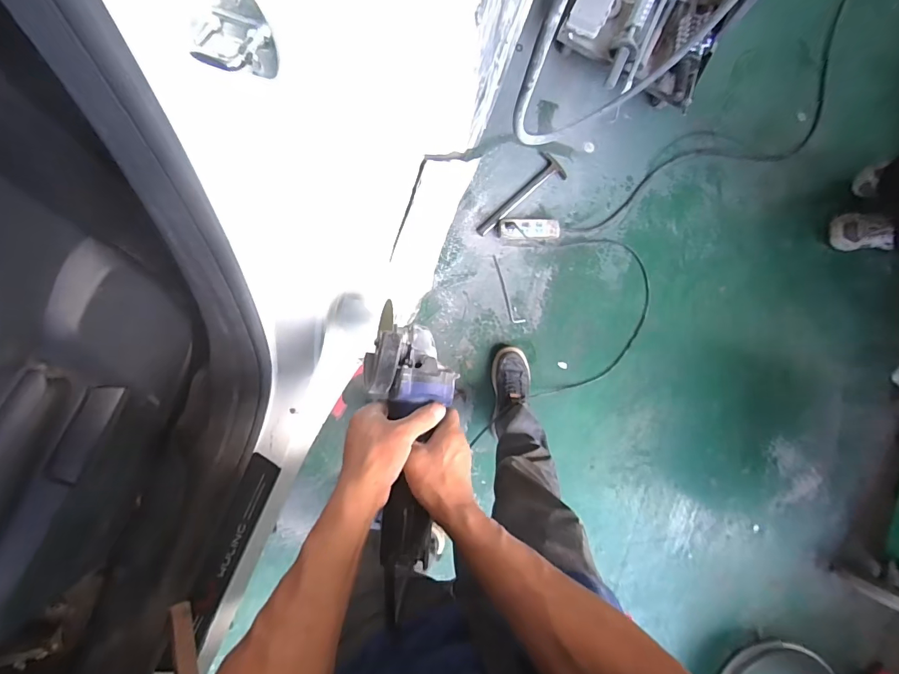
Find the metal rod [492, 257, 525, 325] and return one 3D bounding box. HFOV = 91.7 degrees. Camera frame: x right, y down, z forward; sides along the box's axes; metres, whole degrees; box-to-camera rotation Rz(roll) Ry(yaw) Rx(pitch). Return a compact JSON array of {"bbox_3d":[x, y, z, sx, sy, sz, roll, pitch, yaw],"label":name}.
[{"bbox_3d":[0.164,-0.136,1.276,0.033,0.020,0.212,-22,90,-4],"label":"metal rod"}]

